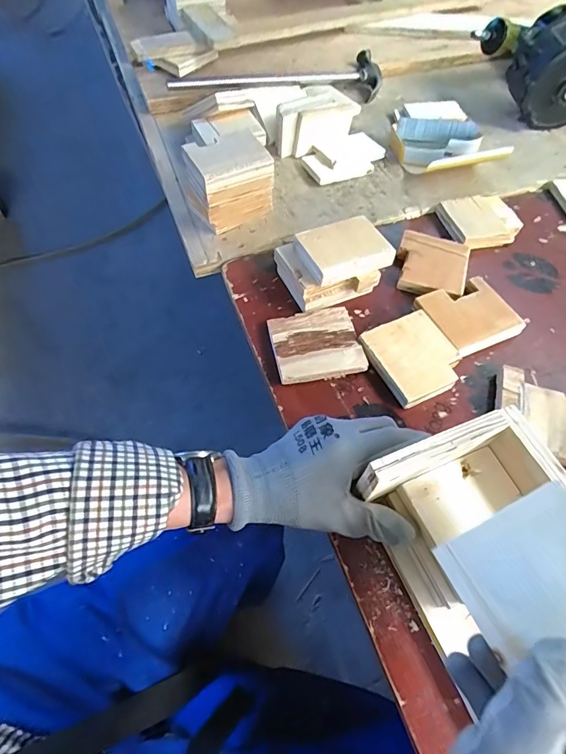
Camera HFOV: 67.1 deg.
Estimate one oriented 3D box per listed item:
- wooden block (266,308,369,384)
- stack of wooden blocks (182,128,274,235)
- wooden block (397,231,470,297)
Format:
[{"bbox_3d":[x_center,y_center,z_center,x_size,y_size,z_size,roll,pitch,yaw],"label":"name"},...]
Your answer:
[{"bbox_3d":[0.035,-0.036,0.457,0.090,0.019,0.084,-11,60,-7],"label":"wooden block"},{"bbox_3d":[-0.074,-0.253,0.548,0.097,0.094,0.084,-24,62,-15],"label":"stack of wooden blocks"},{"bbox_3d":[0.183,-0.138,0.526,0.084,0.013,0.096,18,61,10],"label":"wooden block"}]

